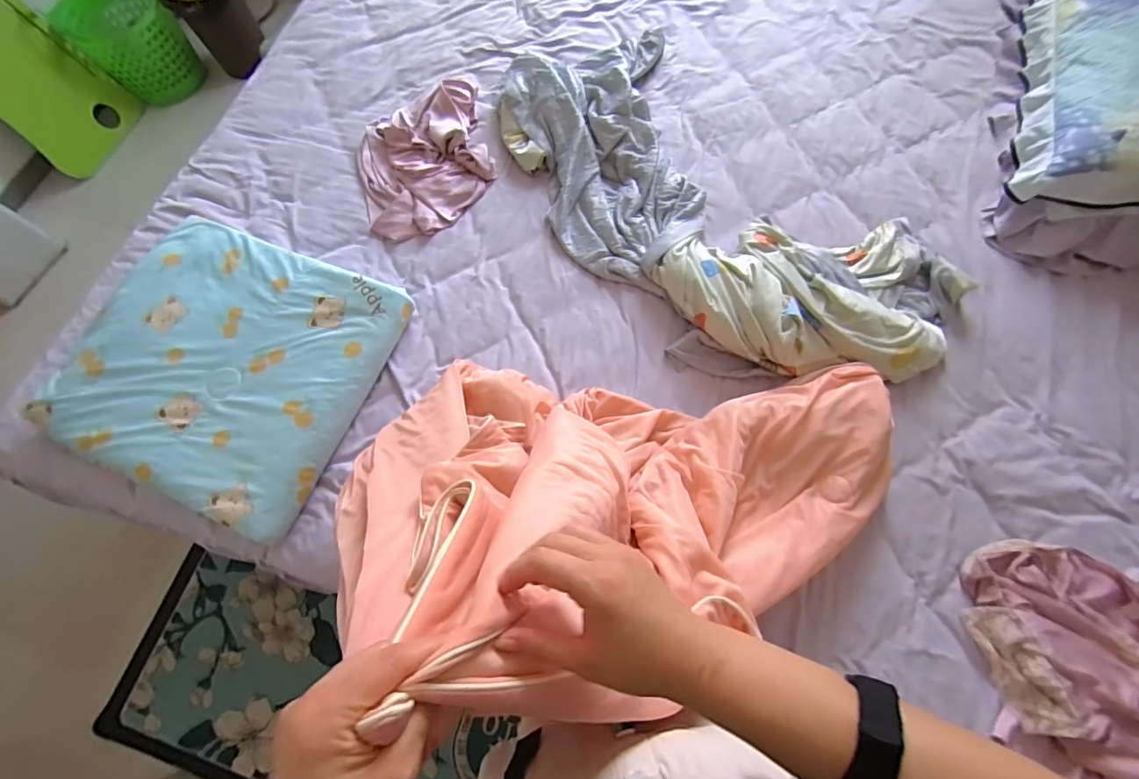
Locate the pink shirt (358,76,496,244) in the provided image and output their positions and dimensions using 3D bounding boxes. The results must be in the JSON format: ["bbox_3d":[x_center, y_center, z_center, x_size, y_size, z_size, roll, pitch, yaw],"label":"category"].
[{"bbox_3d":[-0.312,-0.493,1.048,0.279,0.048,0.360,-16,71,-3],"label":"pink shirt"}]

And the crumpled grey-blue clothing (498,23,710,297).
[{"bbox_3d":[0.069,-0.485,1.016,0.380,0.076,0.631,-11,70,-1],"label":"crumpled grey-blue clothing"}]

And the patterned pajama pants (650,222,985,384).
[{"bbox_3d":[0.436,-0.183,0.879,0.538,0.098,0.326,1,71,3],"label":"patterned pajama pants"}]

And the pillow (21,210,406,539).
[{"bbox_3d":[-0.591,-0.052,0.841,0.492,0.066,0.459,21,73,10],"label":"pillow"}]

